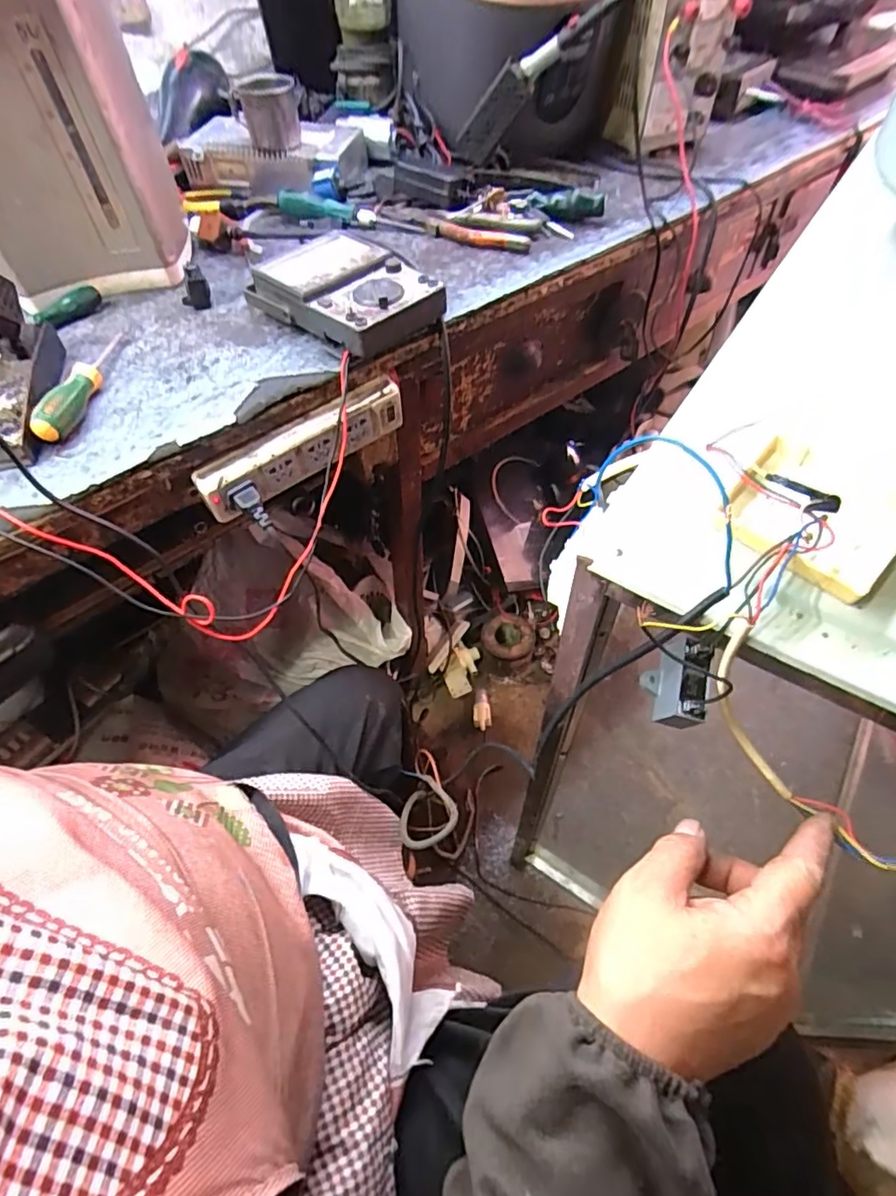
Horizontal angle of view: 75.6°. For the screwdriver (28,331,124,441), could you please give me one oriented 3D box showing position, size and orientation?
[{"bbox_3d":[-0.328,-0.202,0.522,0.026,0.029,0.160,-1,55,1],"label":"screwdriver"}]

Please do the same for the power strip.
[{"bbox_3d":[-0.136,-0.144,0.557,0.211,0.051,0.023,-34,60,-20],"label":"power strip"}]

